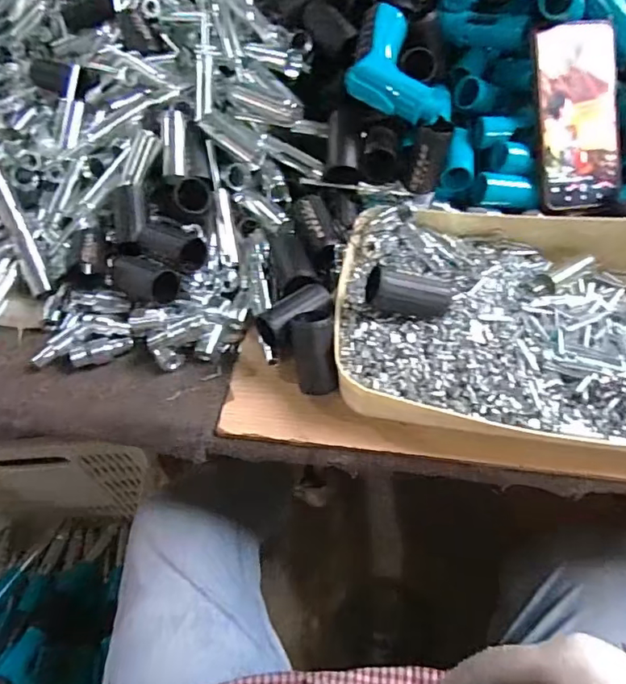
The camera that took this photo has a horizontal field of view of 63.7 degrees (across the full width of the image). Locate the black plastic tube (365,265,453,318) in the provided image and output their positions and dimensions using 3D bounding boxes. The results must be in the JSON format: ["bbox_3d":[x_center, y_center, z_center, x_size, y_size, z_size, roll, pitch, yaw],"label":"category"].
[{"bbox_3d":[0.076,-0.036,0.394,0.066,0.029,0.029,11,51,-15],"label":"black plastic tube"}]

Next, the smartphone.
[{"bbox_3d":[0.249,-0.209,0.471,0.090,0.016,0.166,-8,95,-6],"label":"smartphone"}]

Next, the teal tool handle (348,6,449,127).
[{"bbox_3d":[0.082,-0.256,0.473,0.104,0.036,0.116,26,70,2],"label":"teal tool handle"}]

